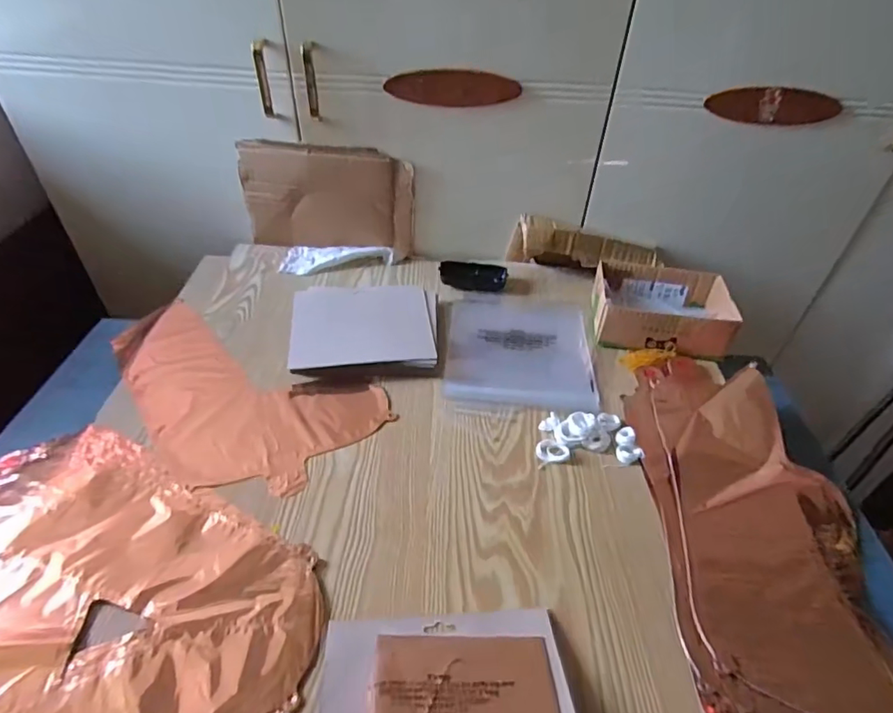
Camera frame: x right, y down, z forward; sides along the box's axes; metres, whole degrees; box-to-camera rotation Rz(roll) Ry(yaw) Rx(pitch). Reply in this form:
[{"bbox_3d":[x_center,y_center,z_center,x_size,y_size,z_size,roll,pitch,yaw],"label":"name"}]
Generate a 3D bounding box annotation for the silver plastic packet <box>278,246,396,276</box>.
[{"bbox_3d":[-0.182,-0.161,0.848,0.177,0.022,0.072,5,42,1],"label":"silver plastic packet"}]

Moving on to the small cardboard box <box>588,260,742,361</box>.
[{"bbox_3d":[0.310,-0.068,0.743,0.186,0.067,0.147,12,43,10],"label":"small cardboard box"}]

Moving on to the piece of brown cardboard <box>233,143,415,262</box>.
[{"bbox_3d":[-0.191,-0.252,0.833,0.270,0.176,0.016,5,42,1],"label":"piece of brown cardboard"}]

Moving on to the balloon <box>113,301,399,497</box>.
[{"bbox_3d":[-0.290,0.051,0.644,0.404,0.026,0.205,22,46,19],"label":"balloon"}]

